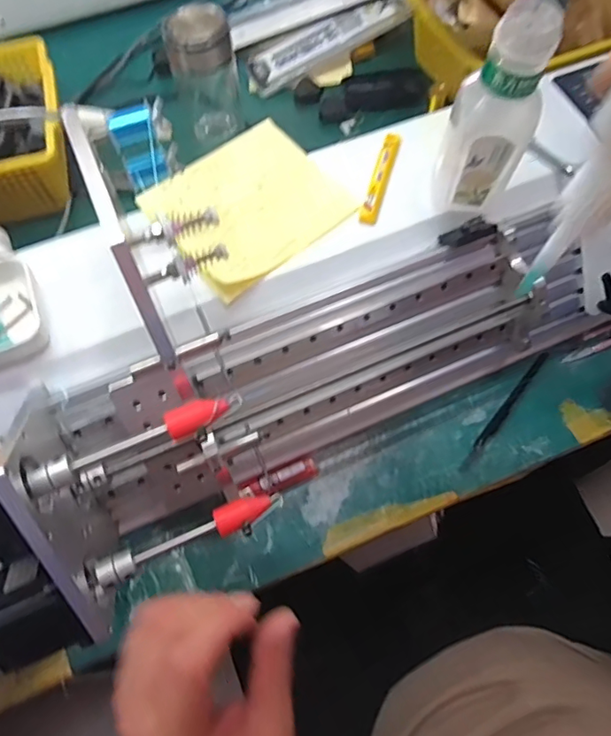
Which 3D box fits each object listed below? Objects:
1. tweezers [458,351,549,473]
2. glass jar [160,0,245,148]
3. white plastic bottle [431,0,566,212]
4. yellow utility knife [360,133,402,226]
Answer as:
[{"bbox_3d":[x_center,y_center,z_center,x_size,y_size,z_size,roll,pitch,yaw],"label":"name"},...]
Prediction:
[{"bbox_3d":[0.199,0.041,0.524,0.011,0.016,0.152,36,70,17],"label":"tweezers"},{"bbox_3d":[-0.112,-0.330,0.599,0.067,0.153,0.067,-1,64,1],"label":"glass jar"},{"bbox_3d":[0.140,-0.189,0.400,0.061,0.155,0.051,10,65,6],"label":"white plastic bottle"},{"bbox_3d":[0.069,-0.172,0.480,0.017,0.015,0.099,15,65,9],"label":"yellow utility knife"}]

